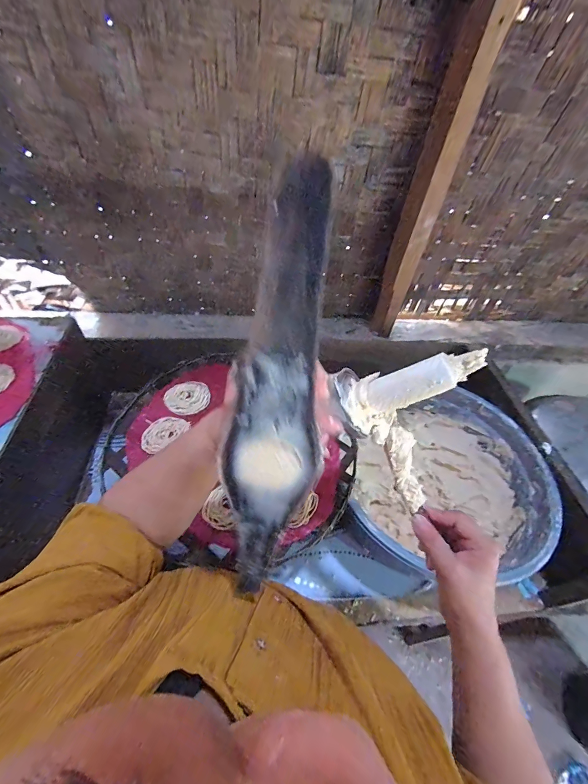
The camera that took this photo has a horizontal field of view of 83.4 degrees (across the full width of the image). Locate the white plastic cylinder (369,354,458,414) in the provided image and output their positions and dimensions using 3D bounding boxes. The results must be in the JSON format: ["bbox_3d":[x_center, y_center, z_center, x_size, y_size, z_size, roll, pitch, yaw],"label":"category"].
[{"bbox_3d":[0.105,-0.007,0.301,0.075,0.024,0.028,-25,45,26],"label":"white plastic cylinder"}]

